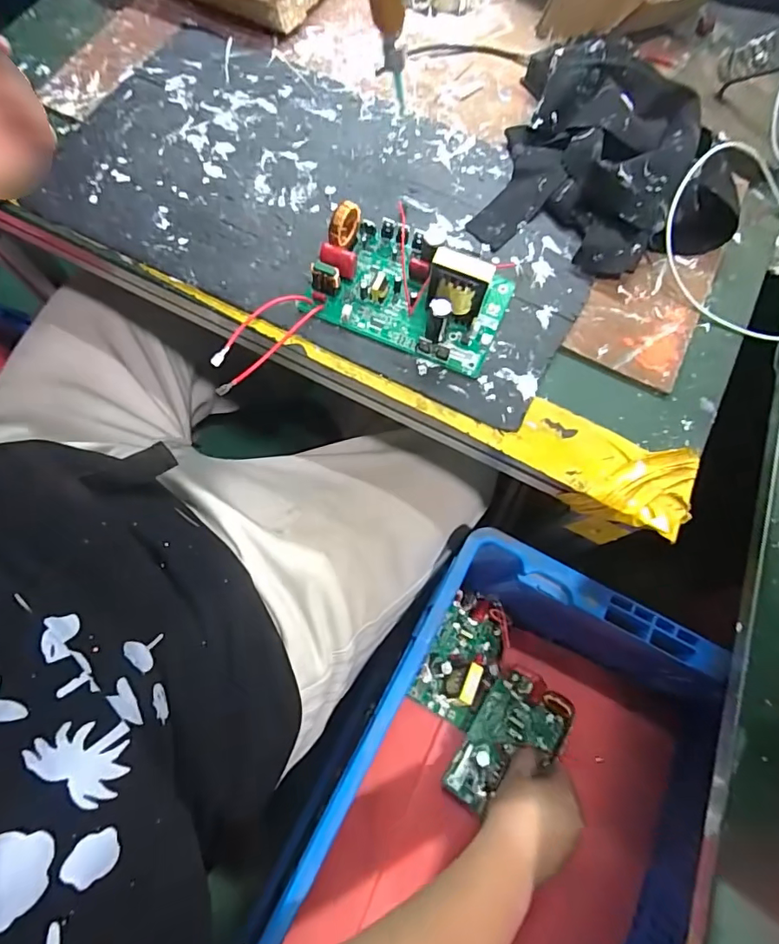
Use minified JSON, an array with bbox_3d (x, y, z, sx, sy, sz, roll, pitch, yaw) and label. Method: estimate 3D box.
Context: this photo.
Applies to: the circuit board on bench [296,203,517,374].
[{"bbox_3d":[0.015,-0.144,0.368,0.143,0.054,0.089,22,72,7],"label":"circuit board on bench"}]

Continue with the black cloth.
[{"bbox_3d":[0.190,-0.258,0.401,0.191,0.048,0.194,20,72,6],"label":"black cloth"}]

